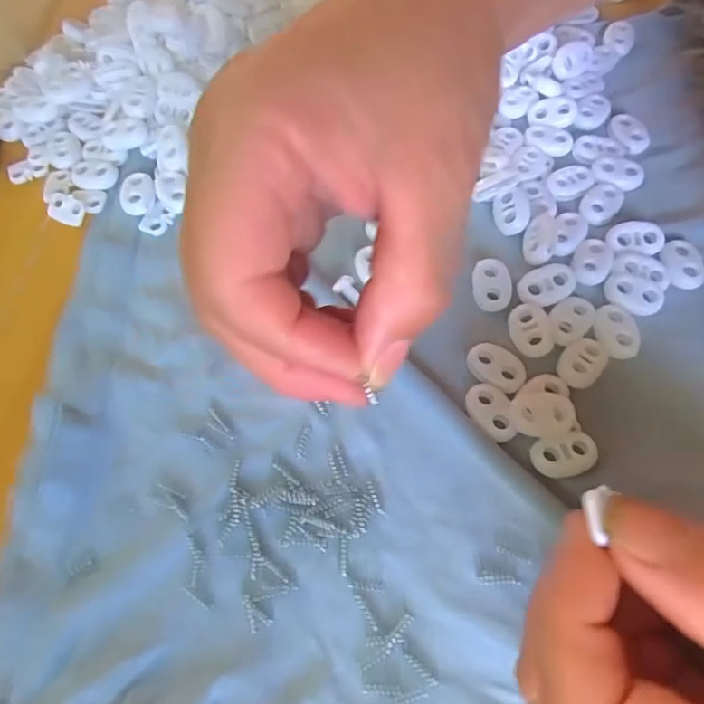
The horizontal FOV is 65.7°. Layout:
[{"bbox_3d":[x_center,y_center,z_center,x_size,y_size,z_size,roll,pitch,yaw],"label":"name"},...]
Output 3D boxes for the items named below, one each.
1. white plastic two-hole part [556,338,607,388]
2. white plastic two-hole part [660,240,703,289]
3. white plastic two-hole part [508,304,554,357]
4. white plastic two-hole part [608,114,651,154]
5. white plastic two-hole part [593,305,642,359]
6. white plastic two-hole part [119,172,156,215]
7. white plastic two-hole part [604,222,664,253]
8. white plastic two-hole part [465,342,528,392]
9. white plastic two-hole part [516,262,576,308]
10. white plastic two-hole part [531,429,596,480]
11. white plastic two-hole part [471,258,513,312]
[{"bbox_3d":[0.085,0.003,0.200,0.014,0.004,0.021,37,70,18],"label":"white plastic two-hole part"},{"bbox_3d":[0.133,-0.036,0.218,0.015,0.004,0.022,-8,63,-2],"label":"white plastic two-hole part"},{"bbox_3d":[0.068,-0.009,0.206,0.016,0.004,0.021,-2,63,1],"label":"white plastic two-hole part"},{"bbox_3d":[0.128,-0.102,0.253,0.015,0.004,0.022,-19,64,-7],"label":"white plastic two-hole part"},{"bbox_3d":[0.100,-0.009,0.205,0.016,0.004,0.022,-1,63,1],"label":"white plastic two-hole part"},{"bbox_3d":[-0.096,-0.071,0.245,0.014,0.007,0.020,-13,64,-5],"label":"white plastic two-hole part"},{"bbox_3d":[0.117,-0.047,0.223,0.023,0.004,0.013,3,64,4],"label":"white plastic two-hole part"},{"bbox_3d":[0.054,0.005,0.201,0.022,0.004,0.015,35,70,17],"label":"white plastic two-hole part"},{"bbox_3d":[0.077,-0.027,0.214,0.022,0.004,0.015,-19,64,-8],"label":"white plastic two-hole part"},{"bbox_3d":[0.073,0.035,0.186,0.022,0.004,0.014,-13,64,-5],"label":"white plastic two-hole part"},{"bbox_3d":[0.056,-0.027,0.217,0.015,0.004,0.020,-1,63,2],"label":"white plastic two-hole part"}]

